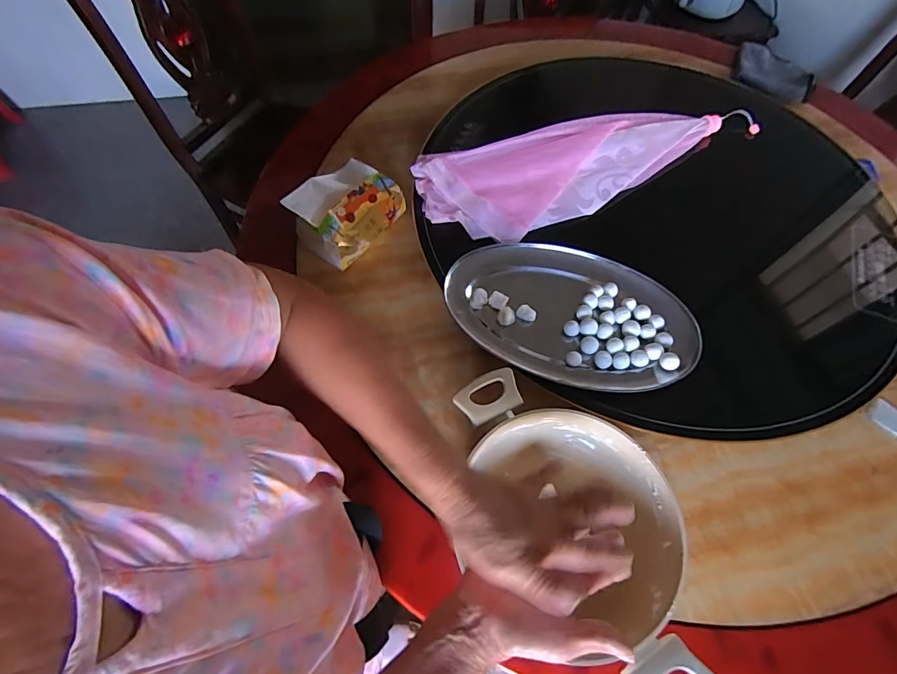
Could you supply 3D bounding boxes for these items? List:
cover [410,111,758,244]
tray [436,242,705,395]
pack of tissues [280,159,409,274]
[{"bbox_3d":[0.228,-0.280,0.696,0.555,0.051,0.167,-19,65,-12],"label":"cover"},{"bbox_3d":[0.159,-0.032,0.593,0.316,0.042,0.202,17,66,8],"label":"tray"},{"bbox_3d":[-0.159,-0.193,0.676,0.111,0.082,0.153,31,66,13],"label":"pack of tissues"}]

